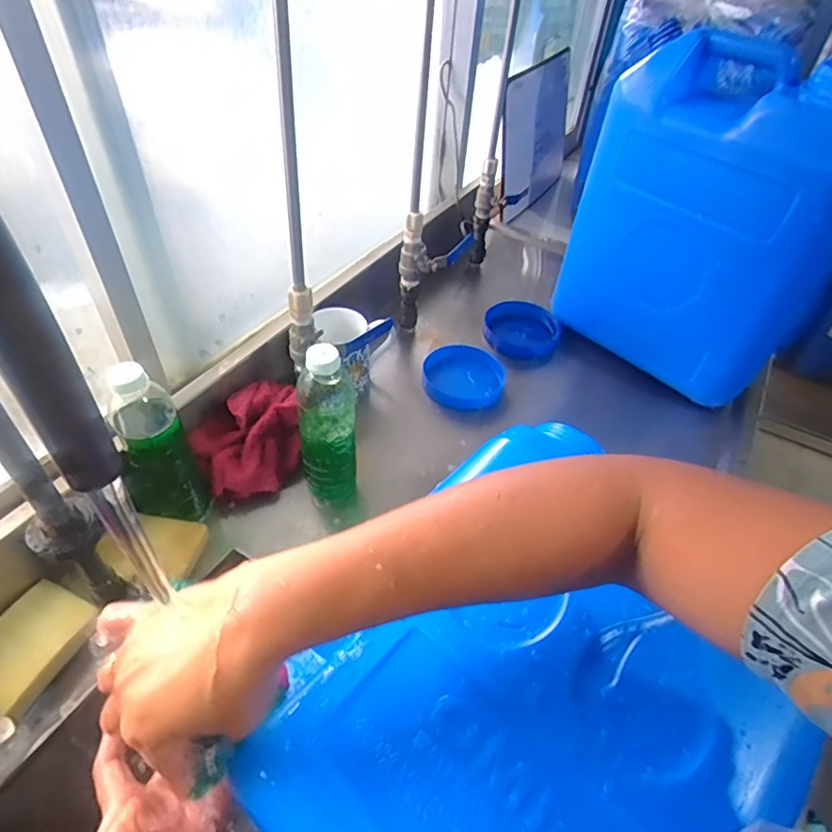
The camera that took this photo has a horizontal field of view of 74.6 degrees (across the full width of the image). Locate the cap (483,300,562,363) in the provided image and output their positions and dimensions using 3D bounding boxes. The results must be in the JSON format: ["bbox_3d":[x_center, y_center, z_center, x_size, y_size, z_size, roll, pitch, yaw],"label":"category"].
[{"bbox_3d":[0.170,-0.138,0.882,0.118,0.037,0.111,2,45,-2],"label":"cap"}]

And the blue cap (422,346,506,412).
[{"bbox_3d":[0.070,-0.052,0.785,0.118,0.029,0.109,2,45,-2],"label":"blue cap"}]

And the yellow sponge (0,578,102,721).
[{"bbox_3d":[-0.358,0.209,0.505,0.079,0.024,0.102,21,47,16],"label":"yellow sponge"}]

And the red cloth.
[{"bbox_3d":[-0.200,0.028,0.660,0.127,0.071,0.122,-15,48,-19],"label":"red cloth"}]

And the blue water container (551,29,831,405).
[{"bbox_3d":[0.388,-0.262,0.728,0.177,0.373,0.300,-27,53,-28],"label":"blue water container"}]

